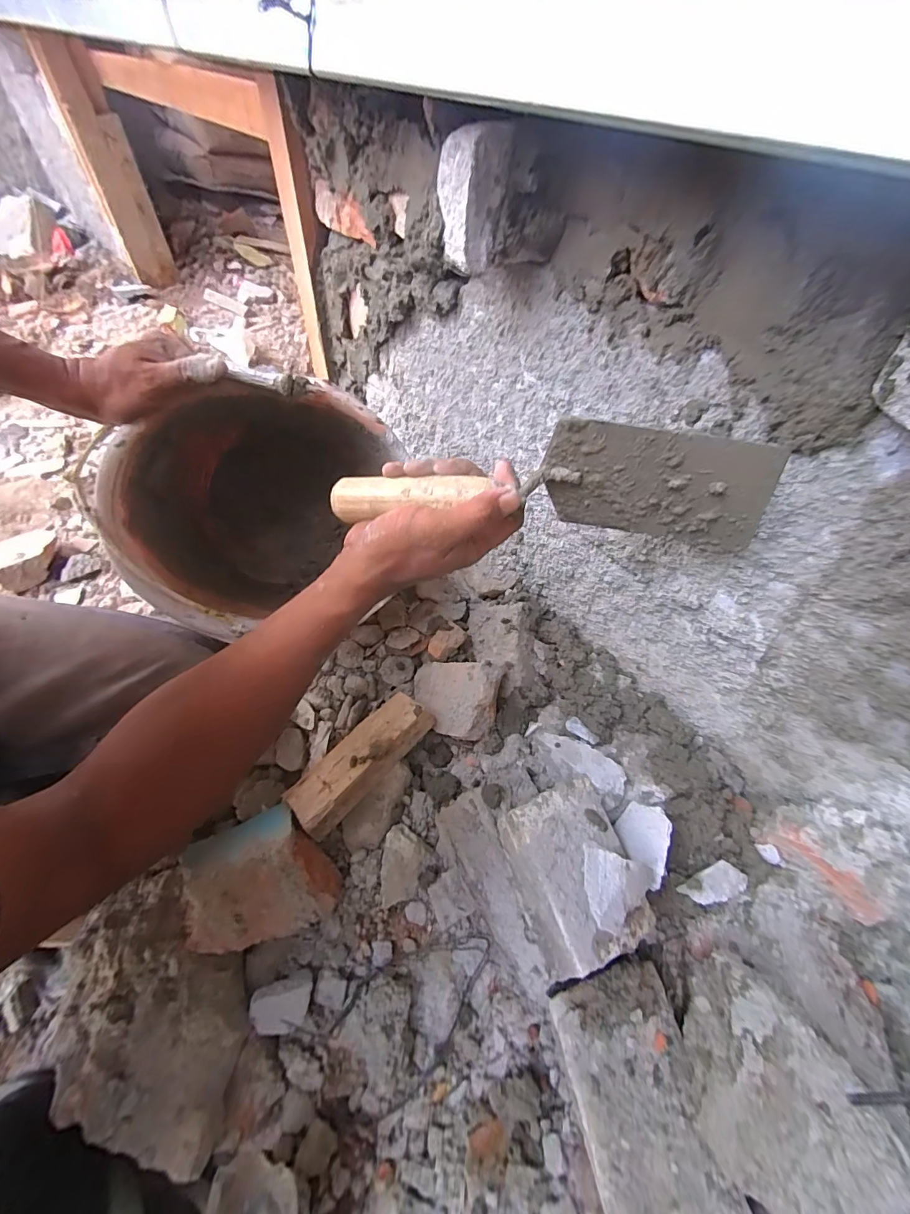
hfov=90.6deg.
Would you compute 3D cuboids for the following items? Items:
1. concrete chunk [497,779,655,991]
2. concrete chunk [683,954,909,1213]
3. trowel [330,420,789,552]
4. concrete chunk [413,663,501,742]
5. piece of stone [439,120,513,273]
[{"bbox_3d":[0.098,0.214,0.370,0.099,0.053,0.125,-17,55,-15],"label":"concrete chunk"},{"bbox_3d":[0.204,0.302,0.289,0.070,0.099,0.120,10,52,5],"label":"concrete chunk"},{"bbox_3d":[0.053,-0.082,0.315,0.280,0.085,0.046,3,52,10],"label":"trowel"},{"bbox_3d":[-0.002,0.098,0.520,0.105,0.033,0.086,16,91,39],"label":"concrete chunk"},{"bbox_3d":[0.012,-0.279,0.310,0.036,0.076,0.033,-28,51,-29],"label":"piece of stone"}]

